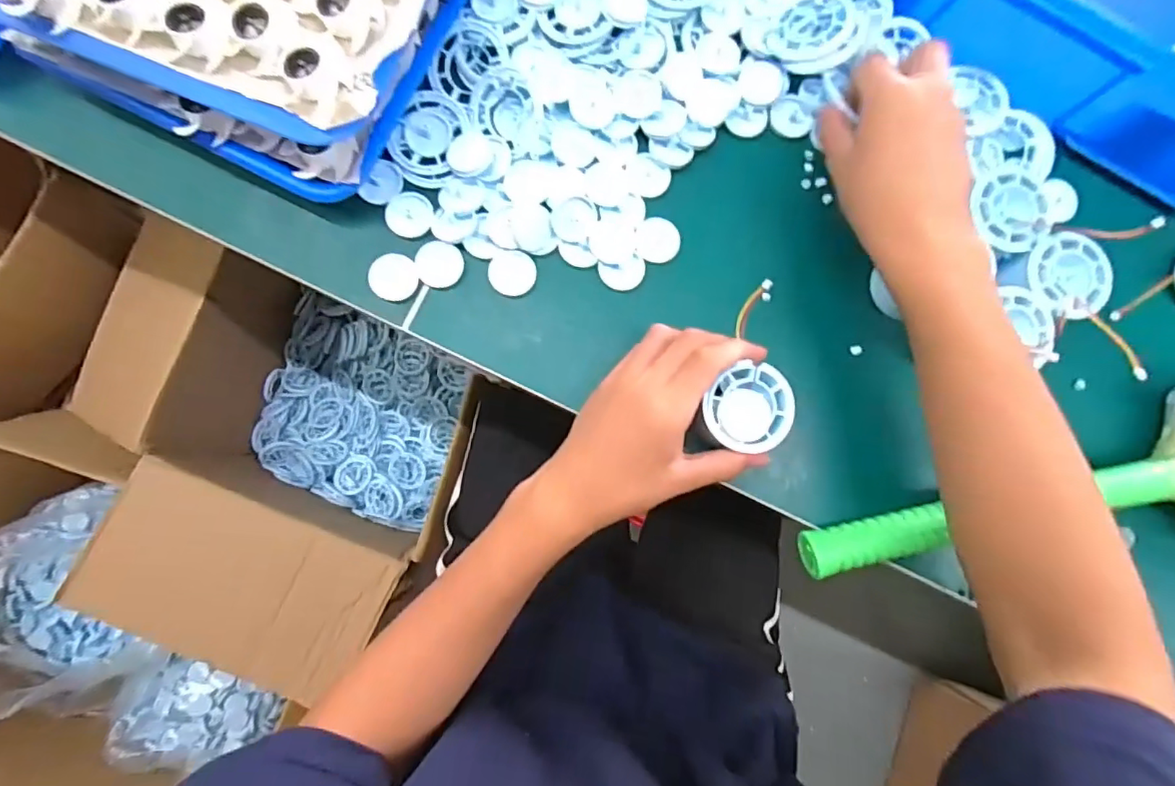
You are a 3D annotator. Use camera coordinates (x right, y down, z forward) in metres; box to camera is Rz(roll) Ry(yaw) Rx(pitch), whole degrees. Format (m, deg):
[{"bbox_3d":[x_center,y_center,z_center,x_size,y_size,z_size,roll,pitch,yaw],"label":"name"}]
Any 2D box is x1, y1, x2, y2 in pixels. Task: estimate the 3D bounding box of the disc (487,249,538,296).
[{"bbox_3d":[-0.052,-0.082,0.388,0.032,0.004,0.030,6,84,-3],"label":"disc"}]

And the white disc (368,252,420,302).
[{"bbox_3d":[-0.132,-0.079,0.387,0.032,0.005,0.031,0,85,-4],"label":"white disc"}]

